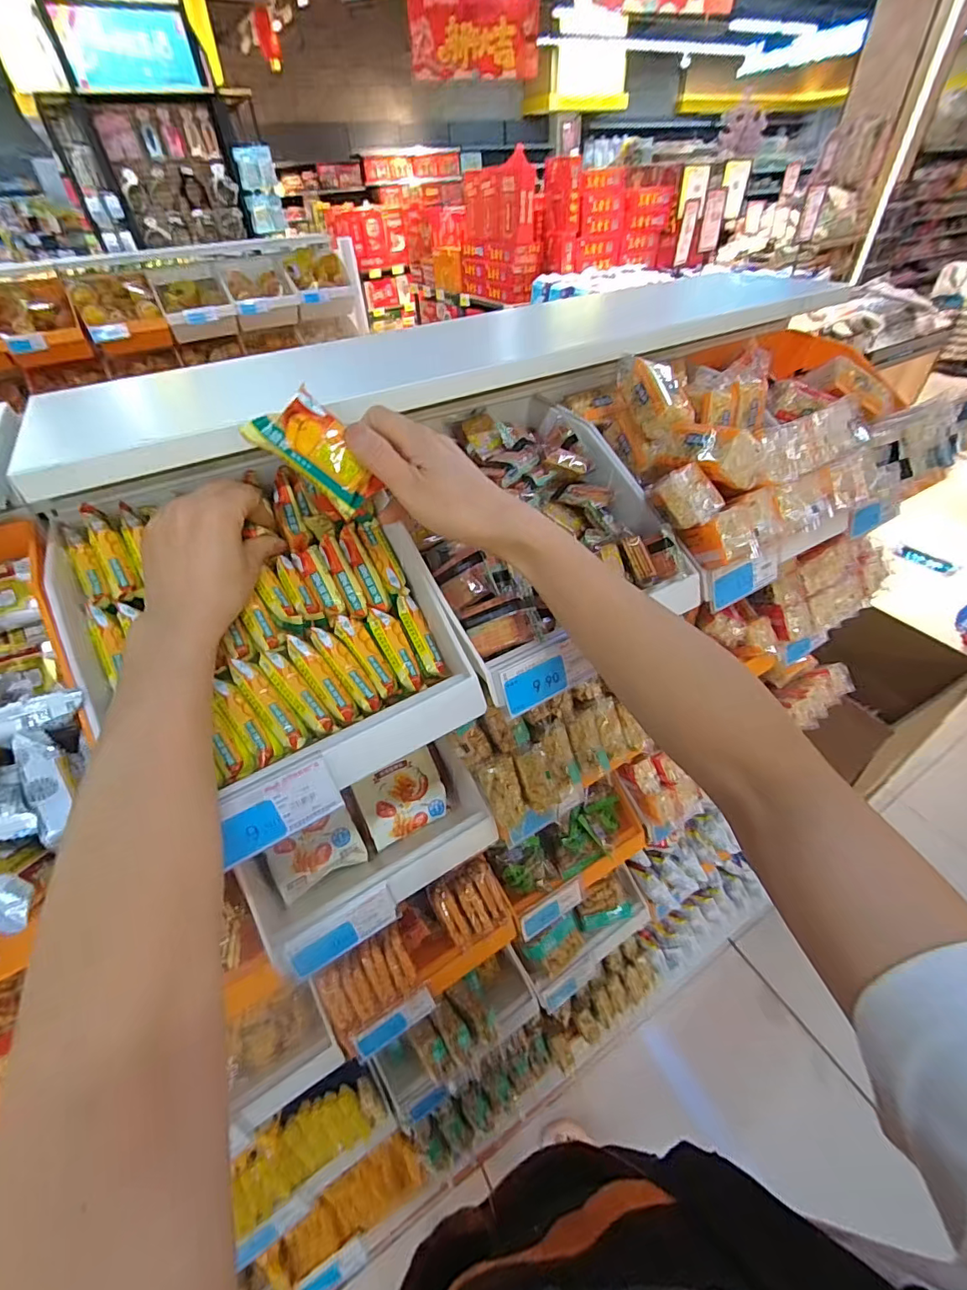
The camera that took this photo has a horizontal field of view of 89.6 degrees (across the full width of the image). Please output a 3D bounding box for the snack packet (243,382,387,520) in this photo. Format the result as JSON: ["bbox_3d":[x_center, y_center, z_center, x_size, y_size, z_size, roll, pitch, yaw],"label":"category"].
[{"bbox_3d":[-0.107,-0.125,0.314,0.084,0.011,0.045,43,91,-6],"label":"snack packet"}]

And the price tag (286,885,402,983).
[{"bbox_3d":[-0.119,0.248,0.422,0.091,0.039,0.004,-22,14,-24],"label":"price tag"}]

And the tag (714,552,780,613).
[{"bbox_3d":[0.238,-0.060,0.442,0.087,0.036,0.010,-23,28,-18],"label":"tag"}]

